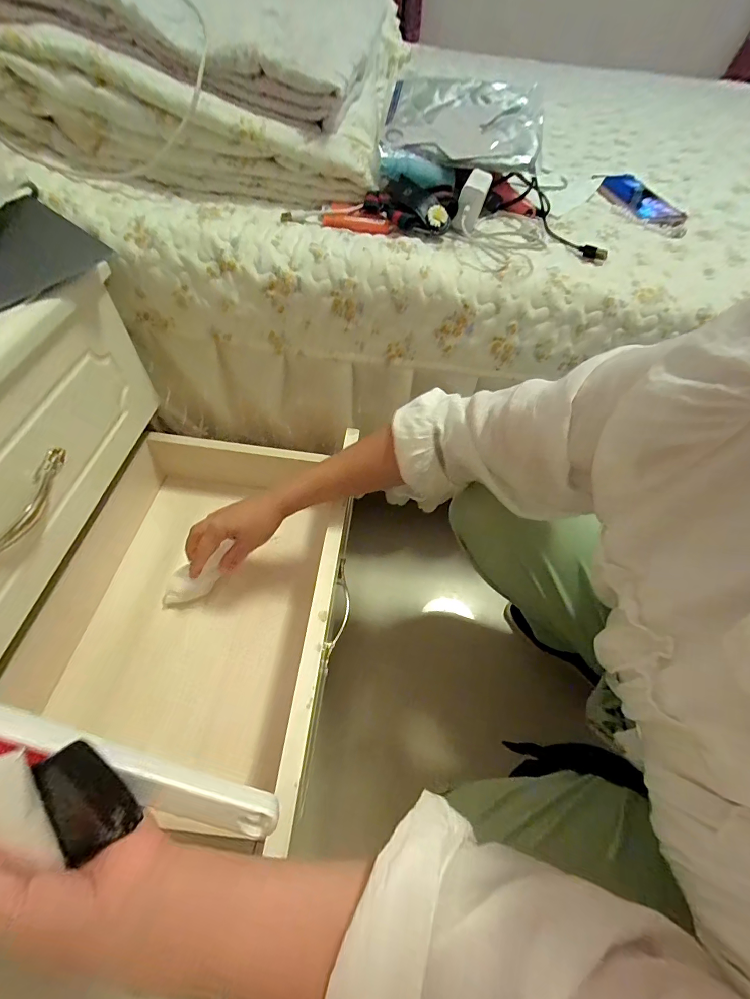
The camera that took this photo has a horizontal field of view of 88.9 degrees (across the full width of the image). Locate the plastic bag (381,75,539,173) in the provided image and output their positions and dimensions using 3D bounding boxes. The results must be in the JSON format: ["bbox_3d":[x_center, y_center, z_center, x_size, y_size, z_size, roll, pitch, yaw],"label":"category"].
[{"bbox_3d":[0.116,-0.479,0.484,0.189,0.061,0.134,12,55,4],"label":"plastic bag"}]

